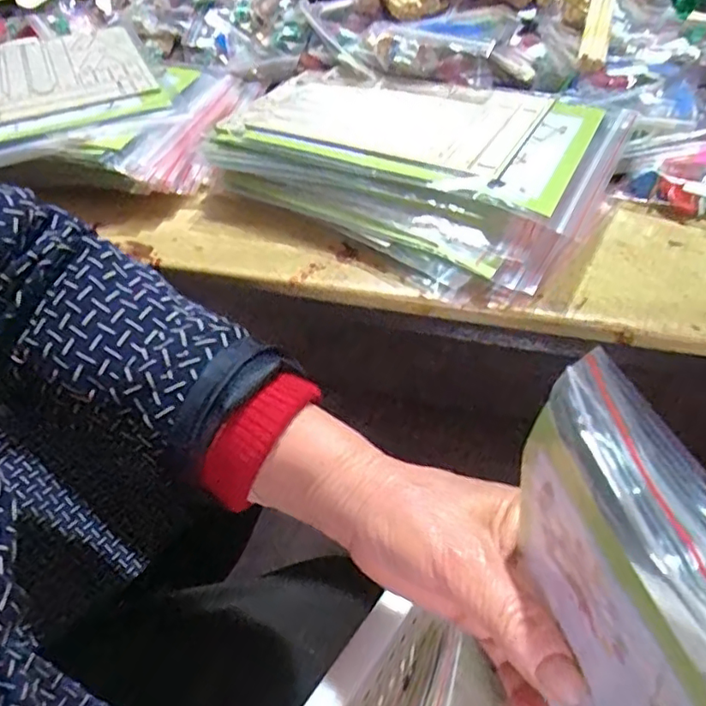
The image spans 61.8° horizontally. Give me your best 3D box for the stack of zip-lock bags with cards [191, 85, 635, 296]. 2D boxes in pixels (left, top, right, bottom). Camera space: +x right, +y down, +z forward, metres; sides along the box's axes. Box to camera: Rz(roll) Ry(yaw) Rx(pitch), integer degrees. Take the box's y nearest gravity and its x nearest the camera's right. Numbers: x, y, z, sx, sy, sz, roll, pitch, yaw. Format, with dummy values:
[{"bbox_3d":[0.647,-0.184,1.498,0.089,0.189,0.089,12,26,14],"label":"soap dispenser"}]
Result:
[{"bbox_3d":[0.049,-0.141,0.425,0.248,0.059,0.195,25,53,26],"label":"stack of zip-lock bags with cards"}]

